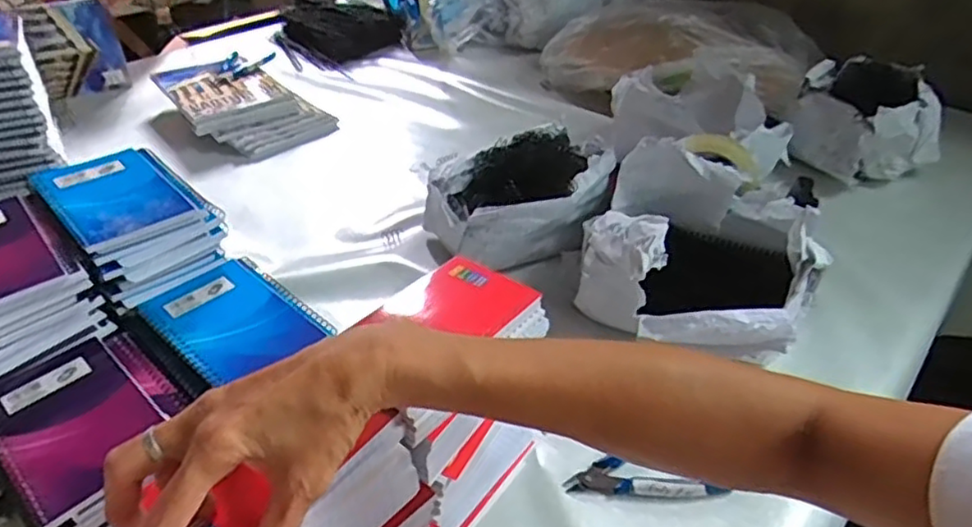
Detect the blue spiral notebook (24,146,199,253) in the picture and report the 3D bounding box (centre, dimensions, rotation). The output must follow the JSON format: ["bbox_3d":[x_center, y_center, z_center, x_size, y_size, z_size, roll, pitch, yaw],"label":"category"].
[{"bbox_3d":[-0.292,-0.056,0.511,0.082,0.006,0.127,-28,47,-37],"label":"blue spiral notebook"}]

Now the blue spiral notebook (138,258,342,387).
[{"bbox_3d":[-0.187,0.039,0.485,0.123,0.008,0.092,28,44,33],"label":"blue spiral notebook"}]

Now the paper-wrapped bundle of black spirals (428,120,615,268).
[{"bbox_3d":[0.041,-0.065,0.713,0.185,0.112,0.127,-16,39,-22],"label":"paper-wrapped bundle of black spirals"}]

